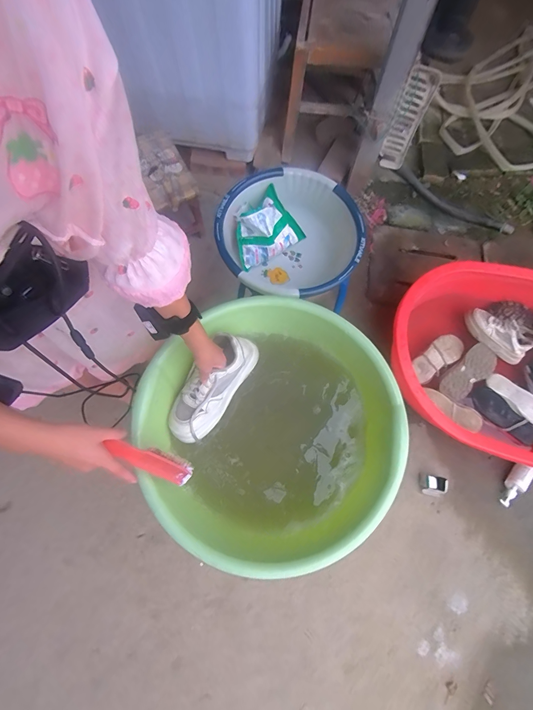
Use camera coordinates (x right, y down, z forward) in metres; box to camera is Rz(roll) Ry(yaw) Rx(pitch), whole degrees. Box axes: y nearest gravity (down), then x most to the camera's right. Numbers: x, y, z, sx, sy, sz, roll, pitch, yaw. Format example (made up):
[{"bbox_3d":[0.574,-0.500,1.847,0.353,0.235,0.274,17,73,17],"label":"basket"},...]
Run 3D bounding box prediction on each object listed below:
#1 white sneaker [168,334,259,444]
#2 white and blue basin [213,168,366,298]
[{"bbox_3d":[-0.111,0.061,0.675,0.103,0.086,0.240,35,80,8],"label":"white sneaker"},{"bbox_3d":[0.056,-0.286,0.858,0.342,0.146,0.325,0,74,-1],"label":"white and blue basin"}]

